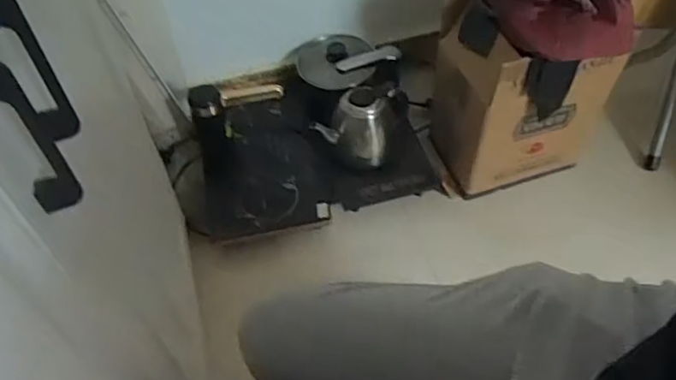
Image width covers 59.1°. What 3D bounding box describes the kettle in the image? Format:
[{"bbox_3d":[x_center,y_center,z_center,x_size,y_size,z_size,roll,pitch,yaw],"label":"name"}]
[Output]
[{"bbox_3d":[0.036,-0.131,1.200,0.170,0.140,0.109,-9,53,-5],"label":"kettle"}]

